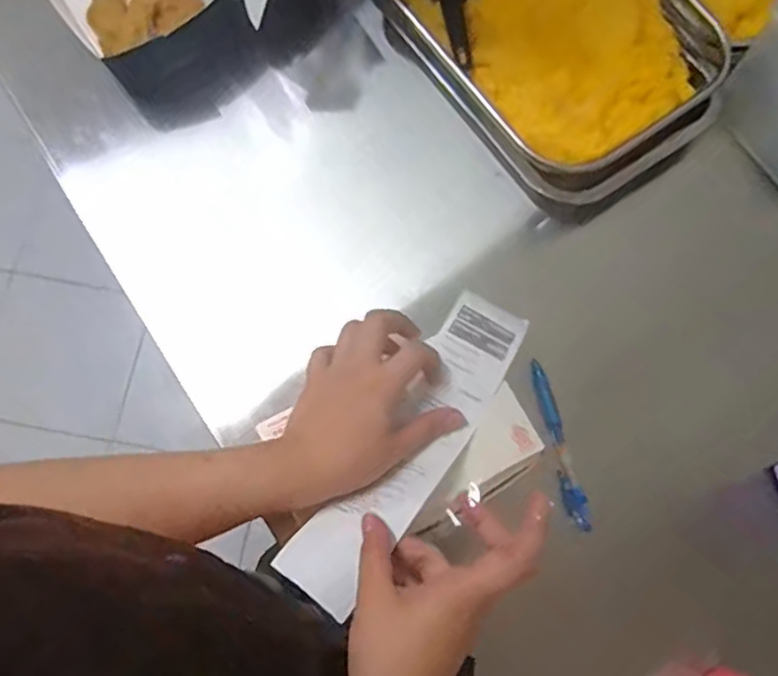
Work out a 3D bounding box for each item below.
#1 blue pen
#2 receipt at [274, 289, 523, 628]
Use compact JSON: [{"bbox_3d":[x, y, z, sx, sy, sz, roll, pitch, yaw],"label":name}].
[{"bbox_3d":[0.133,0.082,0.522,0.014,0.008,0.132,-11,75,-4],"label":"blue pen"},{"bbox_3d":[0.018,0.067,0.450,0.058,0.018,0.242,34,62,8],"label":"receipt"}]

